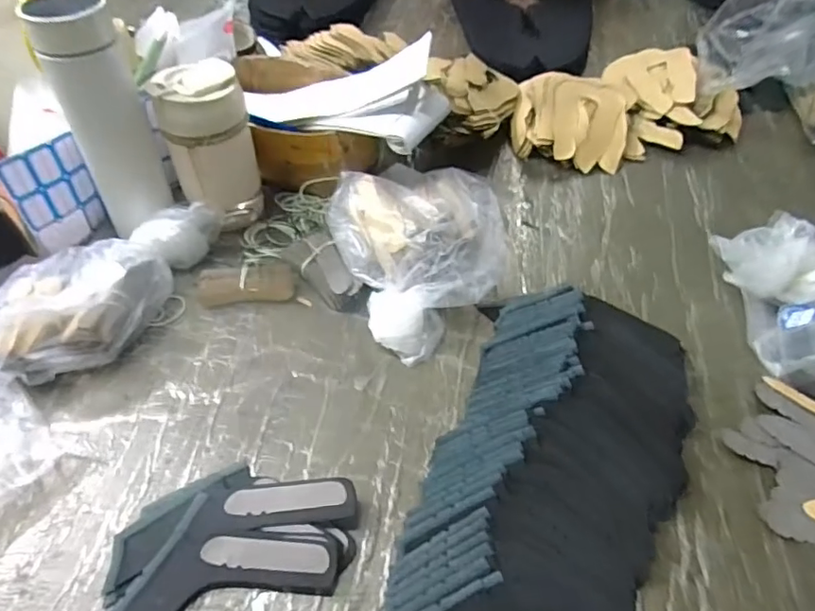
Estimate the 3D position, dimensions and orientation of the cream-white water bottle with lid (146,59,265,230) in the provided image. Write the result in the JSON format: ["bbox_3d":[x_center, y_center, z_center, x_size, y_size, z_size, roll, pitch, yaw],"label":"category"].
[{"bbox_3d":[-0.191,-0.149,0.551,0.078,0.148,0.070,-17,51,-14],"label":"cream-white water bottle with lid"}]

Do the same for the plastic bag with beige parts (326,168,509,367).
[{"bbox_3d":[0.034,-0.063,0.534,0.189,0.072,0.188,-16,51,-14],"label":"plastic bag with beige parts"}]

